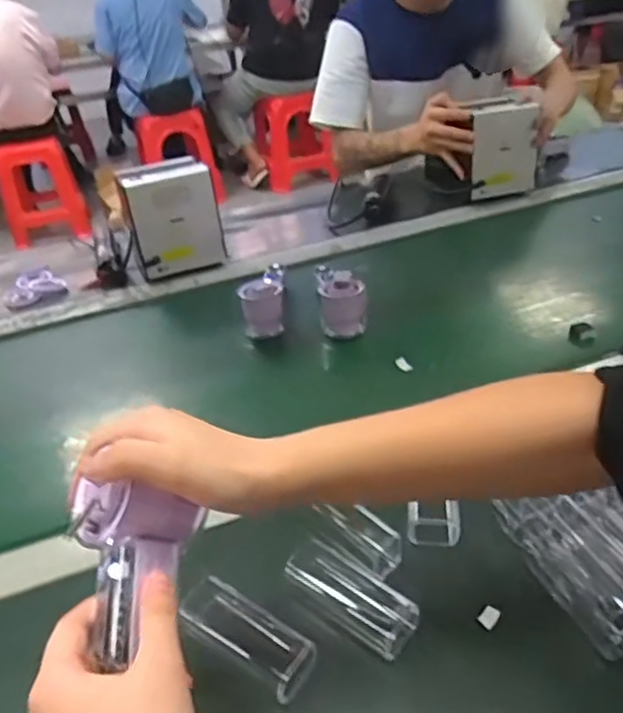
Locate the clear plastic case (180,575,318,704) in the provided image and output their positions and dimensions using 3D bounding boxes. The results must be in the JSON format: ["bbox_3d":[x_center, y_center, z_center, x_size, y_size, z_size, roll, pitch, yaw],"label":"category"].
[{"bbox_3d":[-0.045,0.200,0.452,0.101,0.033,0.040,17,40,30],"label":"clear plastic case"}]

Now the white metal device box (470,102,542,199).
[{"bbox_3d":[0.326,-0.344,1.076,0.117,0.145,0.035,-10,30,-5],"label":"white metal device box"}]

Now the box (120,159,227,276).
[{"bbox_3d":[-0.205,-0.207,0.955,0.126,0.139,0.094,-14,35,-11],"label":"box"}]

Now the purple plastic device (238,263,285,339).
[{"bbox_3d":[-0.060,-0.065,0.813,0.055,0.075,0.059,-8,34,-3],"label":"purple plastic device"}]

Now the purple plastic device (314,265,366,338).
[{"bbox_3d":[0.038,-0.069,0.797,0.056,0.081,0.047,-2,34,5],"label":"purple plastic device"}]

